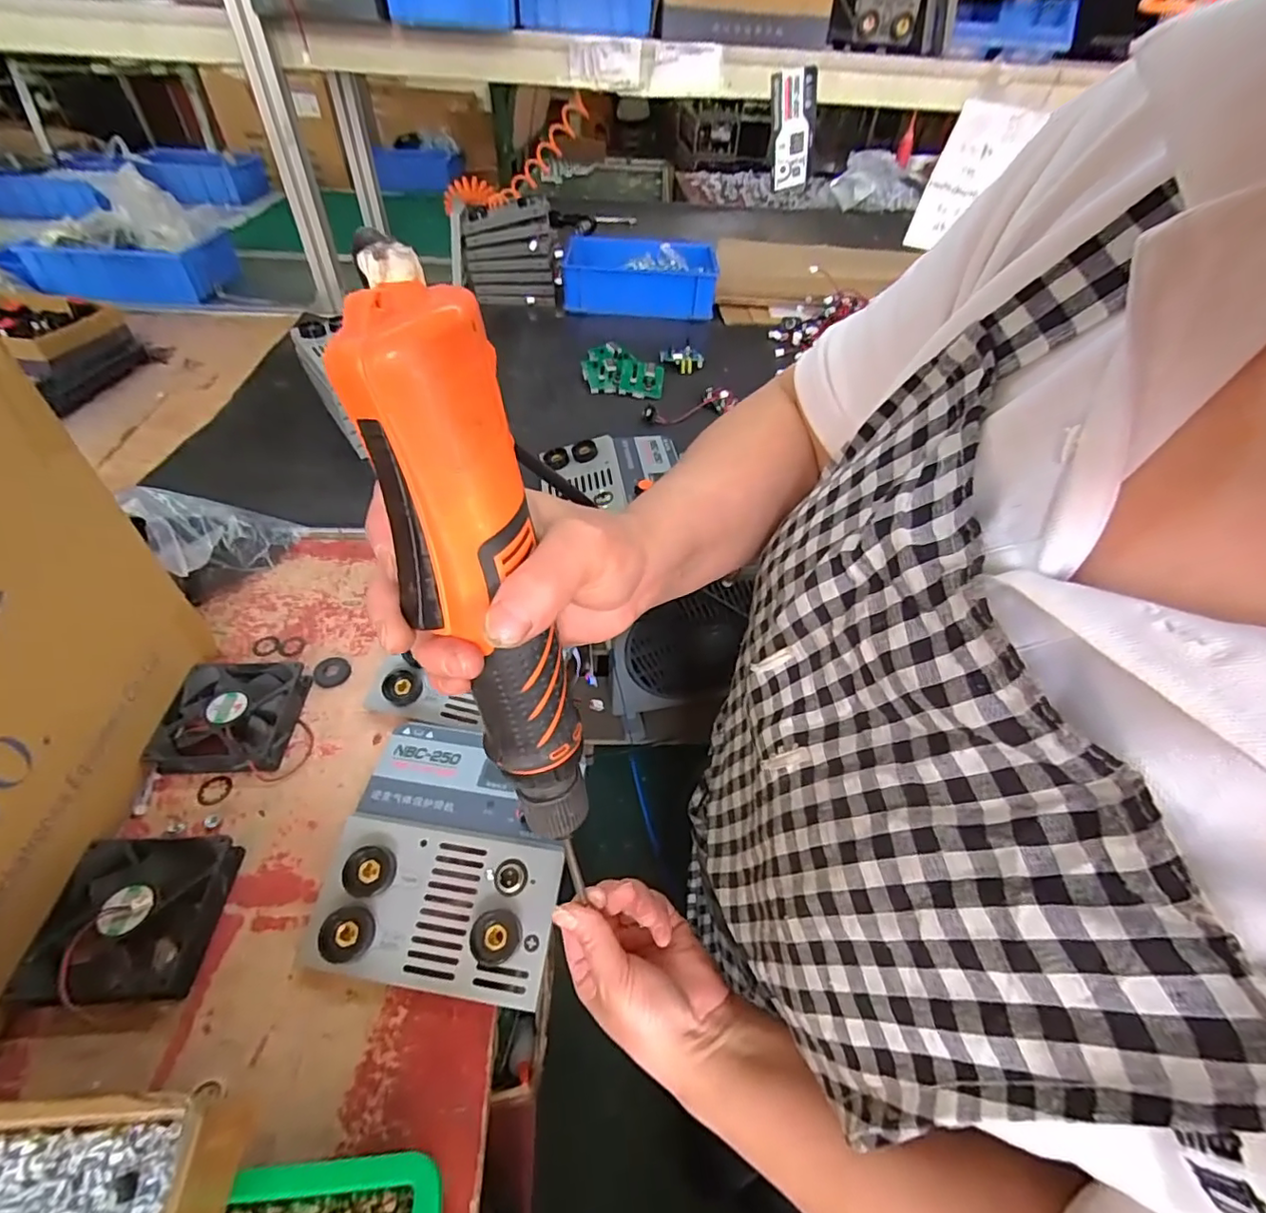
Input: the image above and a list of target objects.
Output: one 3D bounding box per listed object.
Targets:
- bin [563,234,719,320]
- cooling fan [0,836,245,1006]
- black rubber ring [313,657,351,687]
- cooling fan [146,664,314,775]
[{"bbox_3d":[0.020,-0.670,1.149,0.315,0.085,0.196,1,50,-4],"label":"bin"},{"bbox_3d":[-0.323,0.200,0.370,0.092,0.030,0.092,-1,50,-5],"label":"cooling fan"},{"bbox_3d":[-0.275,0.060,0.520,0.030,0.004,0.031,2,50,-3],"label":"black rubber ring"},{"bbox_3d":[-0.331,0.089,0.472,0.091,0.026,0.099,2,50,-3],"label":"cooling fan"}]

